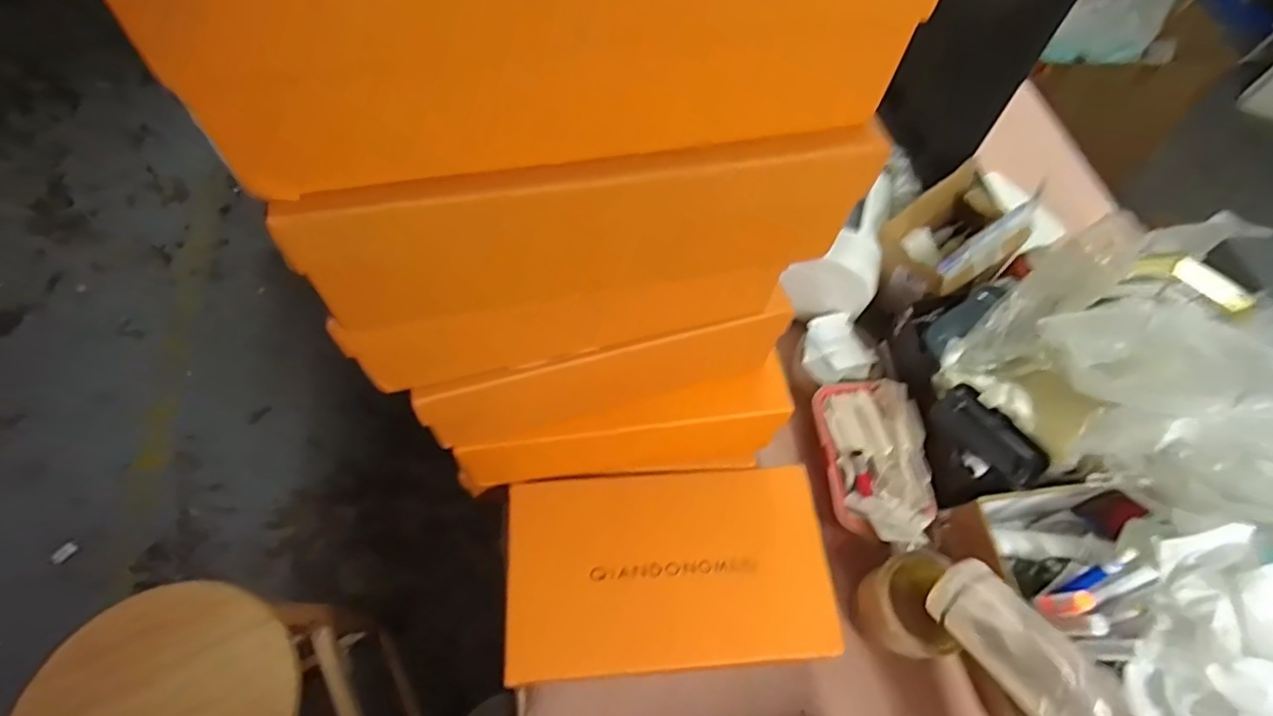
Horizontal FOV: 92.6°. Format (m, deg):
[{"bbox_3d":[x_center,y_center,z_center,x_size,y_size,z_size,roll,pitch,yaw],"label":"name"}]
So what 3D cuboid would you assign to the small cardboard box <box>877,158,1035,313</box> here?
[{"bbox_3d":[0.365,-0.133,0.718,0.156,0.094,0.109,-29,66,-17],"label":"small cardboard box"}]

